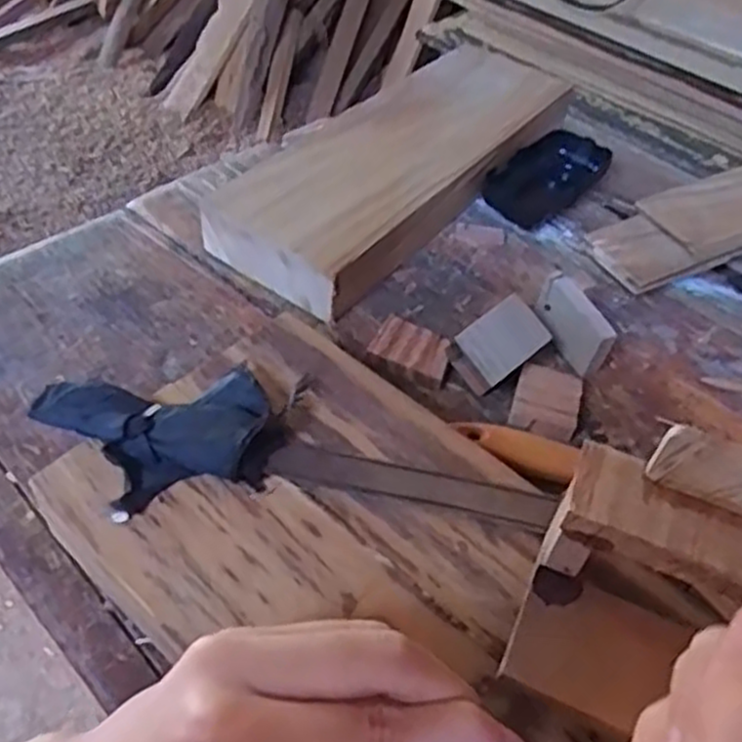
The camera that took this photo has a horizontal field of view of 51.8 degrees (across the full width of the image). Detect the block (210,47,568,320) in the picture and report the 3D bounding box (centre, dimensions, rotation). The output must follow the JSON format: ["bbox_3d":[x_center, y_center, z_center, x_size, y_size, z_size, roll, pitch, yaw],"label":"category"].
[{"bbox_3d":[0.027,-0.152,0.528,0.110,0.036,0.317,32,53,21],"label":"block"}]

